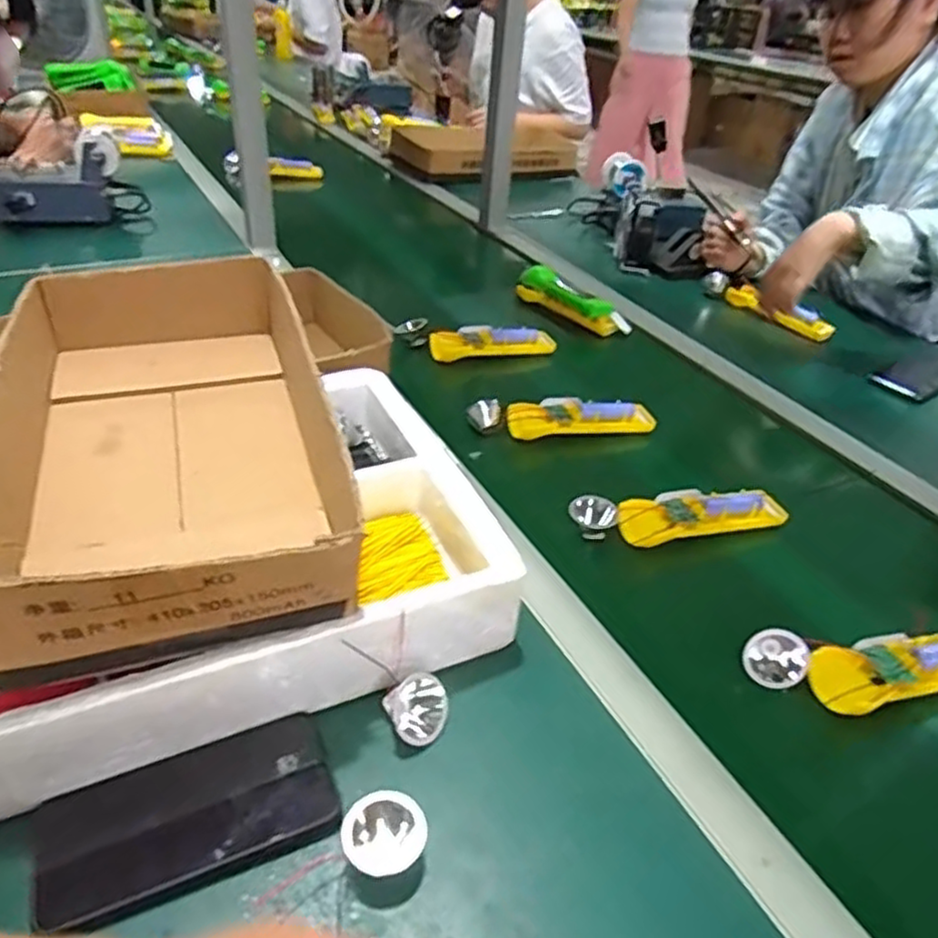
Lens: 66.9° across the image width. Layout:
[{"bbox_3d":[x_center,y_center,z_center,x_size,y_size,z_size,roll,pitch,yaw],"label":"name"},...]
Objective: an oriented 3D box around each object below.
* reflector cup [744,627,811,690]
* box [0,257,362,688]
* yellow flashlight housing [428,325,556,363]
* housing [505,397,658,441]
[{"bbox_3d":[0.235,0.147,0.549,0.046,0.022,0.046,0,72,0],"label":"reflector cup"},{"bbox_3d":[-0.227,-0.042,0.544,0.210,0.098,0.417,-10,40,-19],"label":"box"},{"bbox_3d":[0.030,-0.167,0.940,0.164,0.039,0.034,-5,38,-13],"label":"yellow flashlight housing"},{"bbox_3d":[0.125,-0.058,0.802,0.167,0.035,0.043,-1,38,-9],"label":"housing"}]

